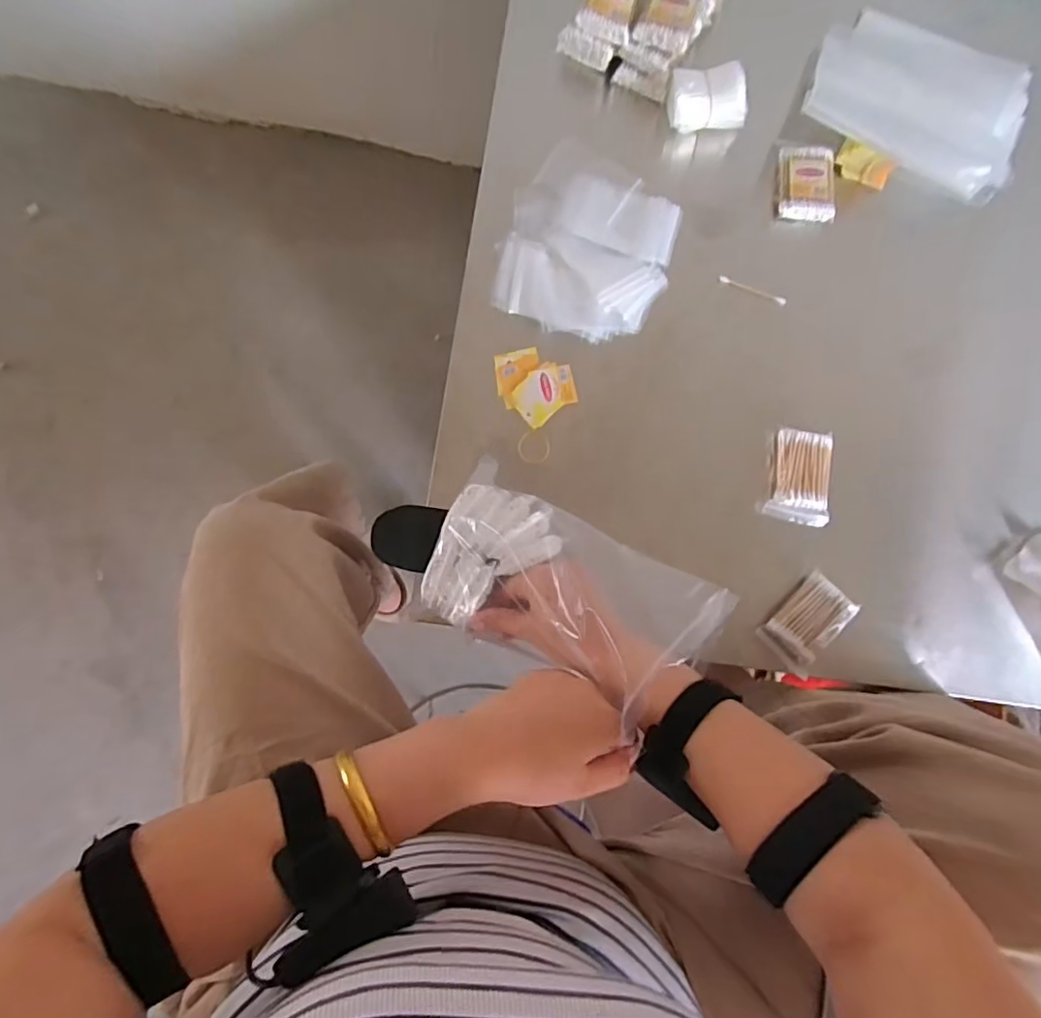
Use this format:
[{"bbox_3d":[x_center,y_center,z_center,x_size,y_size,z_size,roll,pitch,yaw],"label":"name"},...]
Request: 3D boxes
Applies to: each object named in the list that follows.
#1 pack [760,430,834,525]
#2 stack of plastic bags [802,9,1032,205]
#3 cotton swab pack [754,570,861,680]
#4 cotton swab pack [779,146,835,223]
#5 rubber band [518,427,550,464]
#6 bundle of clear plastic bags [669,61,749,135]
[{"bbox_3d":[0.276,-0.031,0.585,0.058,0.029,0.090,5,83,-3],"label":"pack"},{"bbox_3d":[0.414,-0.419,0.603,0.229,0.031,0.176,28,83,0],"label":"stack of plastic bags"},{"bbox_3d":[0.281,0.112,0.566,0.063,0.022,0.086,45,83,2],"label":"cotton swab pack"},{"bbox_3d":[0.300,-0.342,0.611,0.057,0.022,0.079,3,83,-3],"label":"cotton swab pack"},{"bbox_3d":[0.014,-0.062,0.578,0.032,0.004,0.035,0,83,-3],"label":"rubber band"},{"bbox_3d":[0.193,-0.421,0.605,0.079,0.036,0.055,-5,85,-4],"label":"bundle of clear plastic bags"}]

